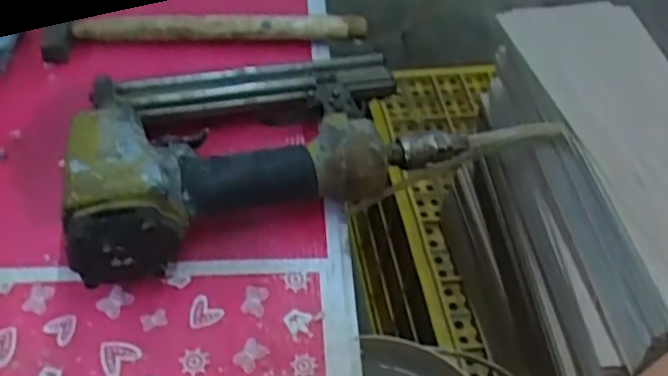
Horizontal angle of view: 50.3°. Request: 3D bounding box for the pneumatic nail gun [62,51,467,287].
[{"bbox_3d":[-0.054,-0.036,0.465,0.250,0.065,0.156,-16,54,-17],"label":"pneumatic nail gun"}]

